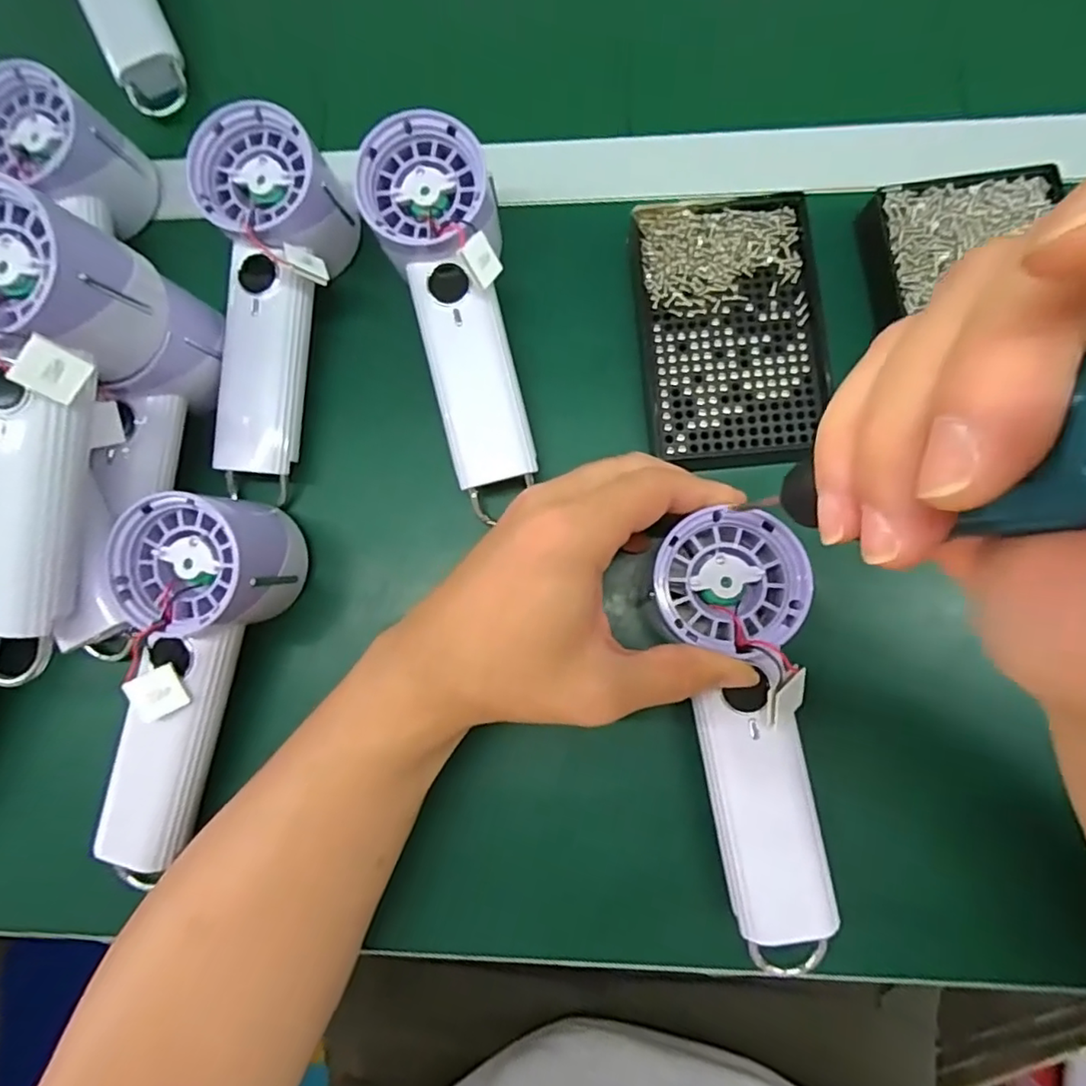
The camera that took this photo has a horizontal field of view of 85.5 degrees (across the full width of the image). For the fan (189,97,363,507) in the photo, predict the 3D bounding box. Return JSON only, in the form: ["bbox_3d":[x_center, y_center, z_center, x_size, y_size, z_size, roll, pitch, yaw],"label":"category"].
[{"bbox_3d":[-0.142,-0.120,0.309,0.065,0.052,0.187,7,95,3],"label":"fan"}]

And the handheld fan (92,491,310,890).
[{"bbox_3d":[-0.173,0.070,0.284,0.064,0.057,0.187,15,92,4],"label":"handheld fan"}]

